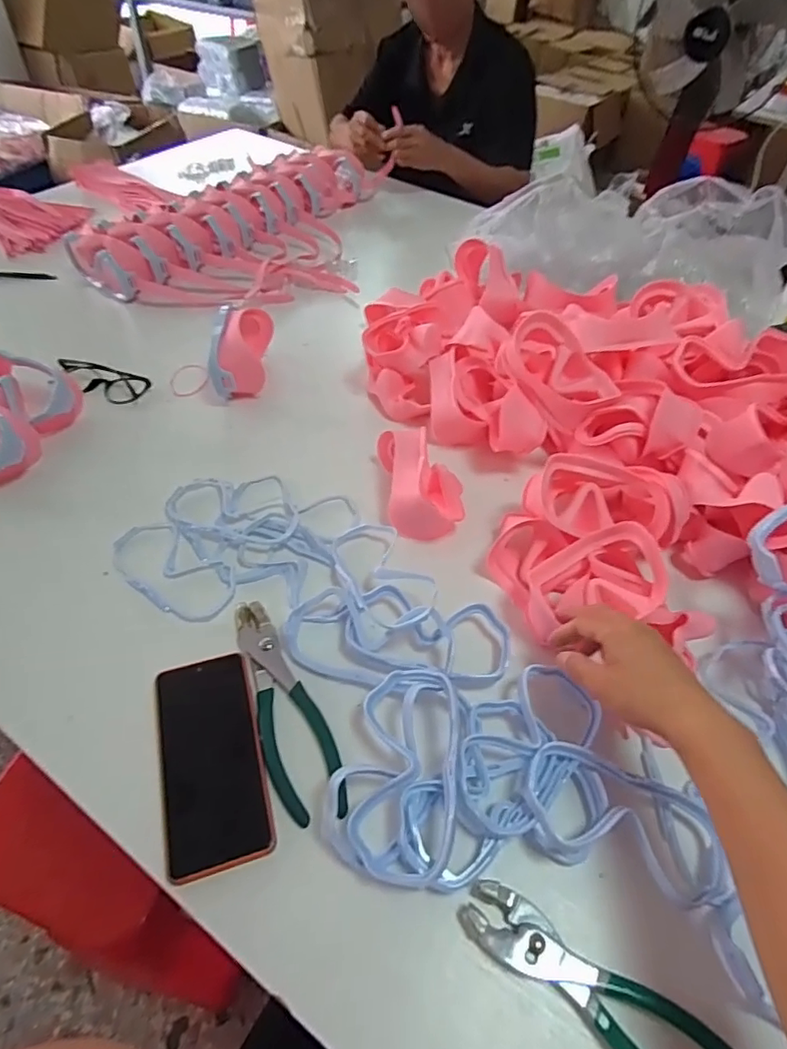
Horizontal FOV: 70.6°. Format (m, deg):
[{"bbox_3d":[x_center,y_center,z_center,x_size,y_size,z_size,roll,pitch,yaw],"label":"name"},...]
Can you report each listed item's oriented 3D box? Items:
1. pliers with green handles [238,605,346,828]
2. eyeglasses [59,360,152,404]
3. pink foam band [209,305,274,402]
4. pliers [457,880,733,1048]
[{"bbox_3d":[-0.094,0.150,0.478,0.053,0.009,0.201,-17,54,-18],"label":"pliers with green handles"},{"bbox_3d":[-0.385,-0.193,0.732,0.124,0.025,0.055,25,53,15],"label":"eyeglasses"},{"bbox_3d":[-0.199,-0.228,0.739,0.072,0.080,0.134,-3,51,-7],"label":"pink foam band"},{"bbox_3d":[0.136,0.308,0.358,0.197,0.011,0.045,29,54,18],"label":"pliers"}]

